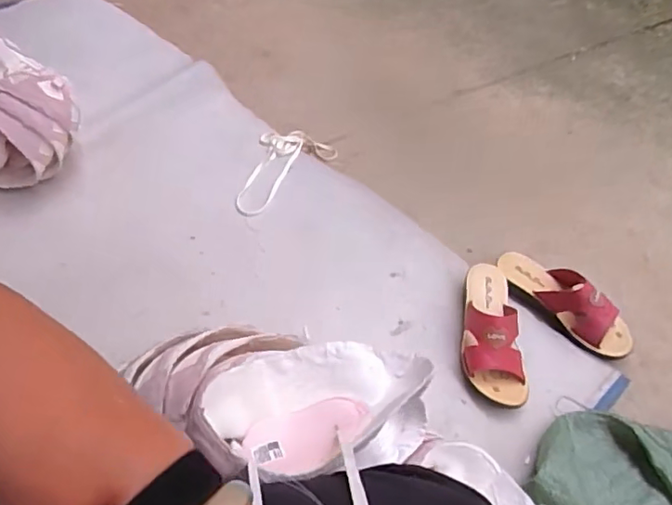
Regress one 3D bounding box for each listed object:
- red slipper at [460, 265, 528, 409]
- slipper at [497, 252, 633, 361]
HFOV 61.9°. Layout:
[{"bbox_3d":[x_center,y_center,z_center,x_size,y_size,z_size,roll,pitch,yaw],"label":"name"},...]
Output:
[{"bbox_3d":[0.229,0.109,0.828,0.084,0.075,0.225,3,51,0],"label":"red slipper"},{"bbox_3d":[0.363,0.069,0.880,0.076,0.070,0.229,-36,60,-27],"label":"slipper"}]

